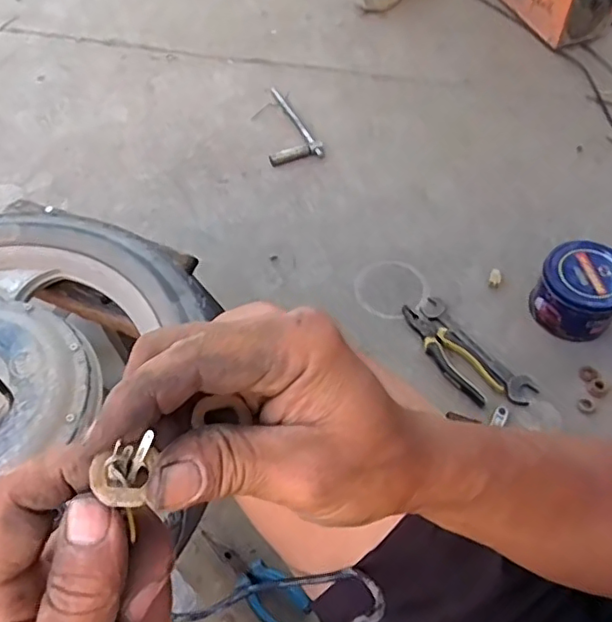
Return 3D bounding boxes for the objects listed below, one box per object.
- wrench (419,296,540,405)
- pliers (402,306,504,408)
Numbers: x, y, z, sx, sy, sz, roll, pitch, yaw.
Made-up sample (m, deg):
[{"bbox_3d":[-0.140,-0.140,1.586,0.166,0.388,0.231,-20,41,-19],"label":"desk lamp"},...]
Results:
[{"bbox_3d":[0.263,0.054,0.890,0.046,0.015,0.218,-32,60,-17],"label":"wrench"},{"bbox_3d":[0.219,0.061,0.889,0.062,0.014,0.192,-29,59,-16],"label":"pliers"}]

